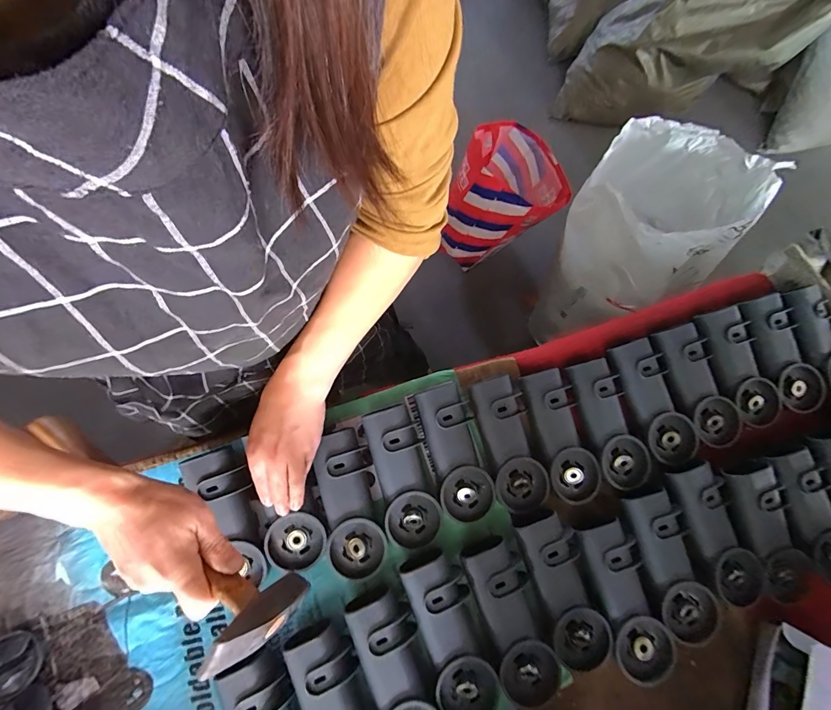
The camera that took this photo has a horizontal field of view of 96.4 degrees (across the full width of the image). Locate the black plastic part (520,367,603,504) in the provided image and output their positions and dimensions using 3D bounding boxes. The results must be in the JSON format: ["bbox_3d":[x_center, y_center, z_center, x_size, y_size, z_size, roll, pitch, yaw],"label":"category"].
[{"bbox_3d":[0.186,0.098,0.462,0.061,0.027,0.160,-14,76,-7],"label":"black plastic part"}]

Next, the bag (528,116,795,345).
[{"bbox_3d":[0.575,-0.281,1.051,0.357,0.567,0.349,6,74,-2],"label":"bag"}]

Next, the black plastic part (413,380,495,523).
[{"bbox_3d":[0.047,0.114,0.445,0.061,0.035,0.160,-14,76,-7],"label":"black plastic part"}]

